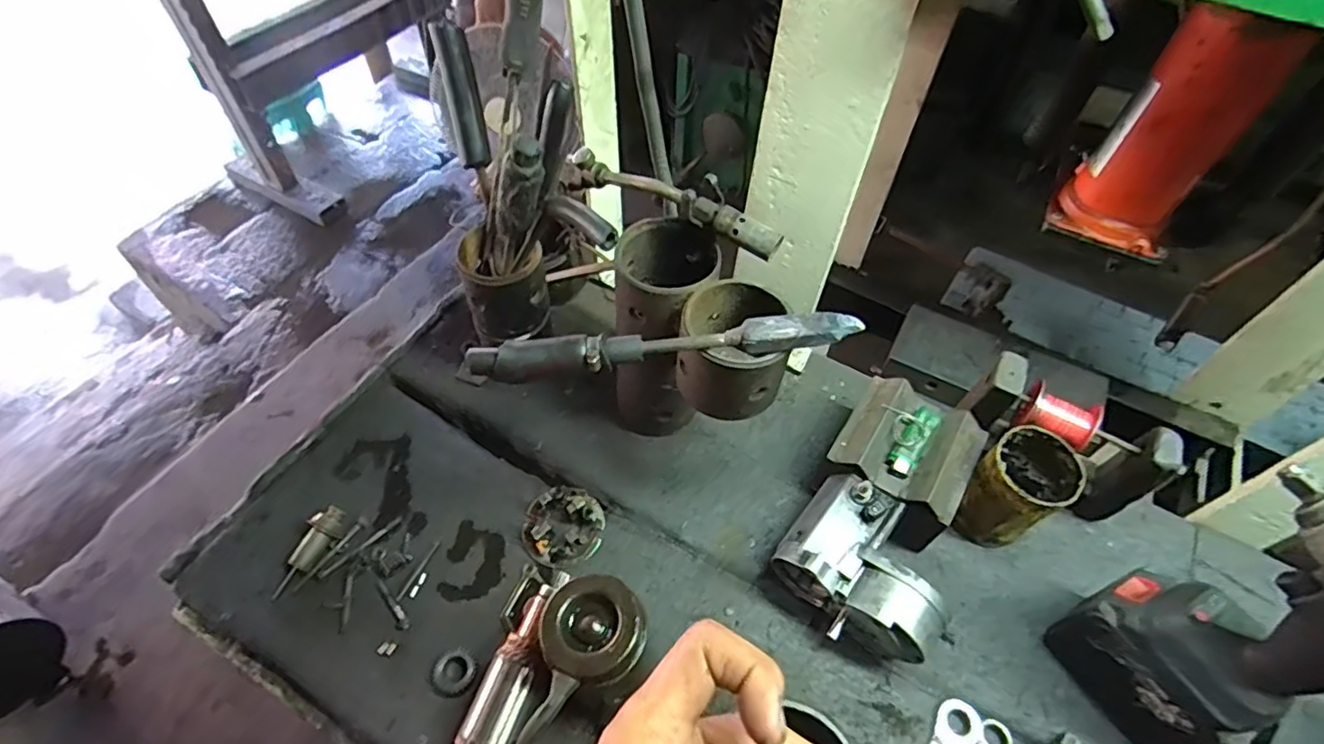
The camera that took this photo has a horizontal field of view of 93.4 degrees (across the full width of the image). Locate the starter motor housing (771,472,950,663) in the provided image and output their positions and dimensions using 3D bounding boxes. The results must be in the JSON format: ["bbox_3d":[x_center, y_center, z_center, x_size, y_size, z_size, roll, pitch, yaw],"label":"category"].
[{"bbox_3d":[0.180,0.174,0.548,0.144,0.076,0.116,33,60,20],"label":"starter motor housing"}]

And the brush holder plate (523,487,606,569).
[{"bbox_3d":[-0.097,0.149,0.609,0.078,0.033,0.073,1,55,-1],"label":"brush holder plate"}]

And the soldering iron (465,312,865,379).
[{"bbox_3d":[0.001,-0.020,0.451,0.280,0.029,0.025,-4,55,-4],"label":"soldering iron"}]

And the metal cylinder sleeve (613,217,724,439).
[{"bbox_3d":[0.002,-0.032,0.599,0.085,0.216,0.098,13,55,8],"label":"metal cylinder sleeve"}]

